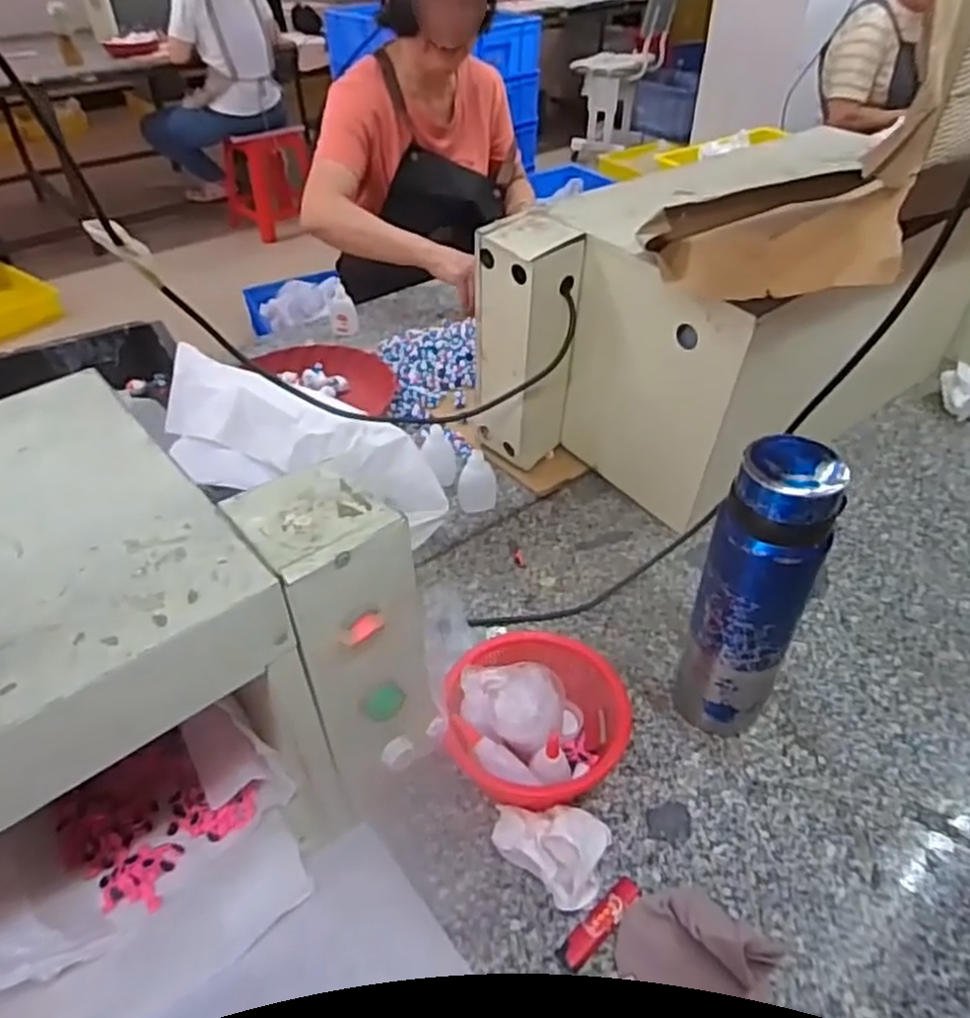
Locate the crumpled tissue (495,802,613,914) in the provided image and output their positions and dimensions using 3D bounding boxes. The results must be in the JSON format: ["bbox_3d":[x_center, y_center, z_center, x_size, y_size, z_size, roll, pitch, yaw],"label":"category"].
[{"bbox_3d":[0.047,0.249,0.539,0.083,0.049,0.061,13,43,15],"label":"crumpled tissue"}]

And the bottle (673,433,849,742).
[{"bbox_3d":[0.207,0.074,0.568,0.076,0.269,0.063,21,45,23],"label":"bottle"}]

